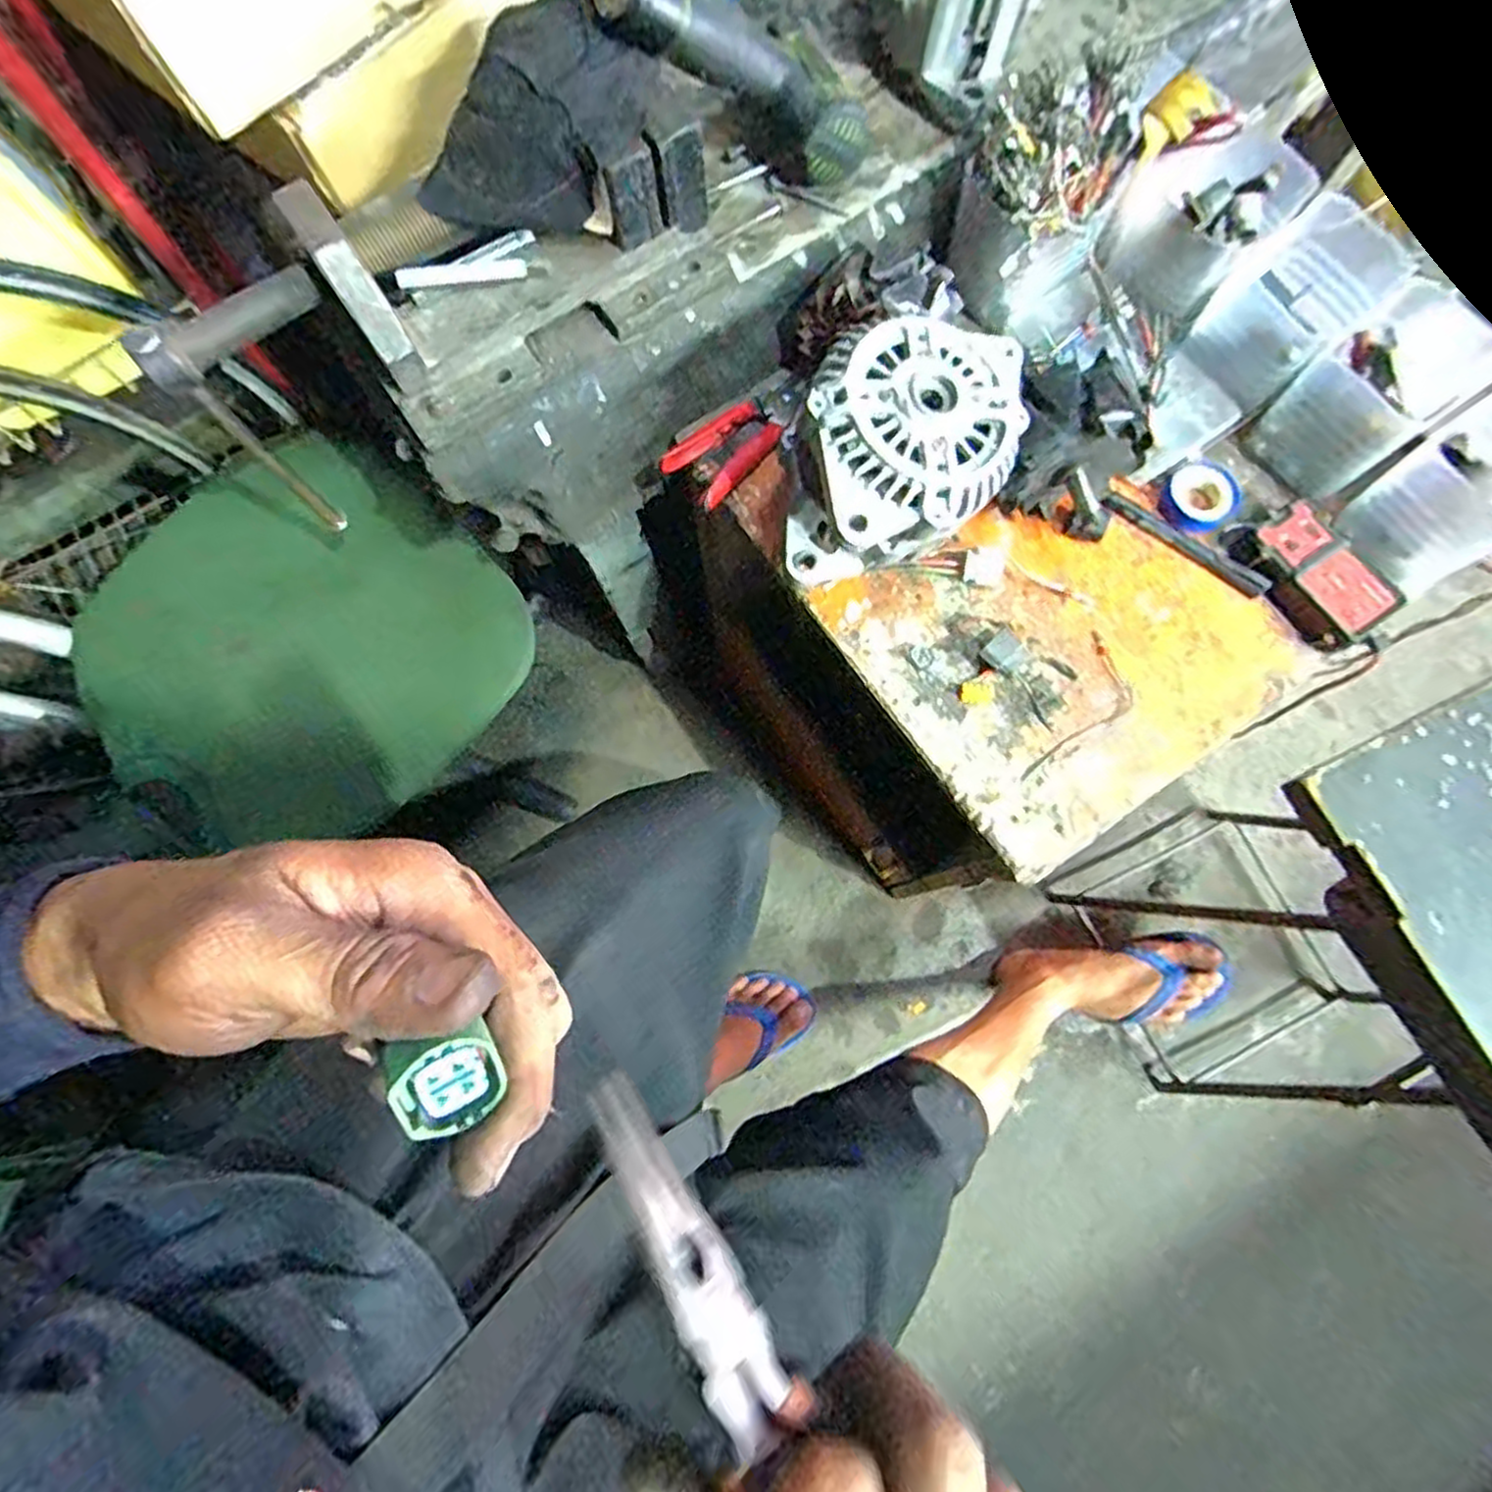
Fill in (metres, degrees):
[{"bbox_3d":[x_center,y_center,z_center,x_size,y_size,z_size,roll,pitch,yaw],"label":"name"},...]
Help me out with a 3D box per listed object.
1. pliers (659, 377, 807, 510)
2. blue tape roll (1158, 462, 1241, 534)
[{"bbox_3d":[0.001,-0.244,0.586,0.133,0.020,0.057,-41,79,-8],"label":"pliers"},{"bbox_3d":[0.342,-0.188,0.563,0.050,0.015,0.050,0,77,1],"label":"blue tape roll"}]

